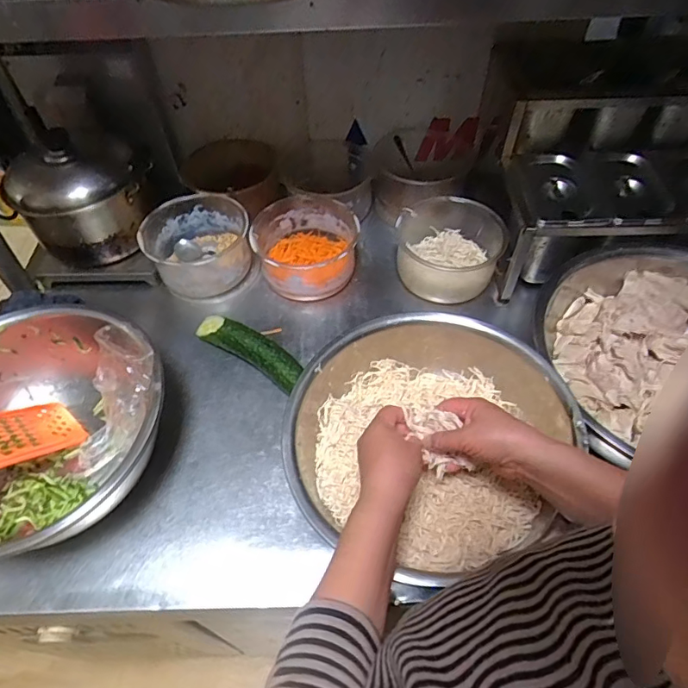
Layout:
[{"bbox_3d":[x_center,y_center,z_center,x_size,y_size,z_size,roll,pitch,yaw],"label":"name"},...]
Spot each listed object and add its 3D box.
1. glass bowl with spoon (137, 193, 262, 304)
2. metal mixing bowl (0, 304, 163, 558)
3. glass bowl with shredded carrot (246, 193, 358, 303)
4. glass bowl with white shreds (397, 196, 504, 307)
[{"bbox_3d":[-0.246,-0.167,0.866,0.168,0.093,0.170,-1,54,1],"label":"glass bowl with spoon"},{"bbox_3d":[-0.402,0.097,0.650,0.315,0.138,0.312,-1,54,1],"label":"metal mixing bowl"},{"bbox_3d":[-0.066,-0.164,0.864,0.173,0.090,0.170,-1,54,1],"label":"glass bowl with shredded carrot"},{"bbox_3d":[0.170,-0.160,0.857,0.184,0.089,0.171,-1,54,1],"label":"glass bowl with white shreds"}]

